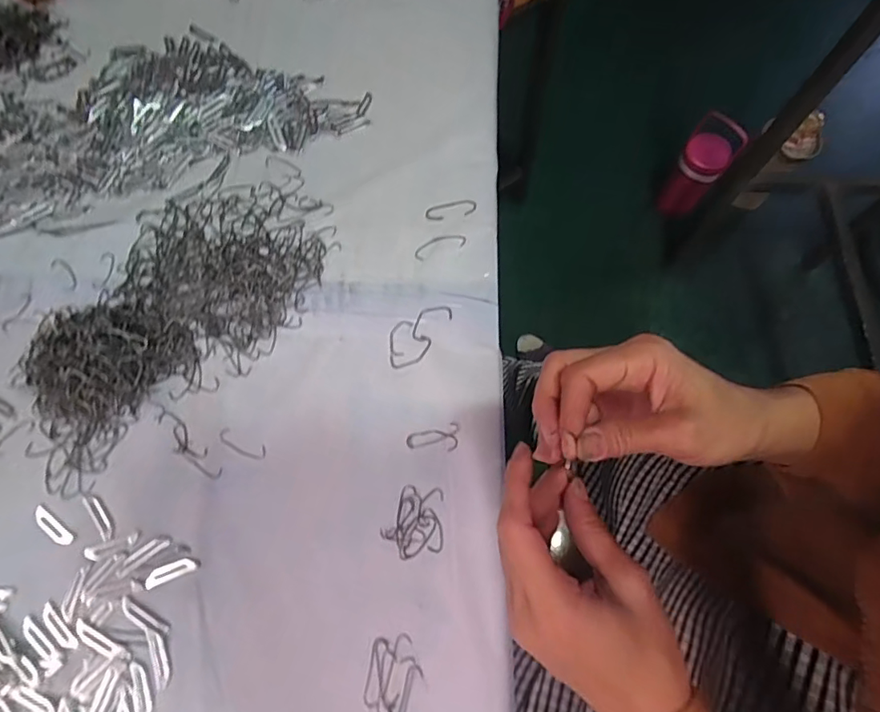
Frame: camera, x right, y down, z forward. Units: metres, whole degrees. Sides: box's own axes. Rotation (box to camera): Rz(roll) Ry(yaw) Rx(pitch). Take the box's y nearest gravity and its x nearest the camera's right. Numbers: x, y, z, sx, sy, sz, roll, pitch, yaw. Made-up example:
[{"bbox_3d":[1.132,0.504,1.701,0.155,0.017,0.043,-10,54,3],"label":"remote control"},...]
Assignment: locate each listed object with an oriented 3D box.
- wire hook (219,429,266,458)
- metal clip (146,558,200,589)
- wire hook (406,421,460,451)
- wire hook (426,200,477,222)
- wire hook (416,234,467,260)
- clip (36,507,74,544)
[{"bbox_3d":[-0.162,0.072,0.426,0.042,0.004,0.013,21,71,6],"label":"wire hook"},{"bbox_3d":[-0.201,0.162,0.391,0.040,0.004,0.013,-21,72,-9],"label":"metal clip"},{"bbox_3d":[-0.005,0.069,0.428,0.044,0.004,0.022,-13,71,-6],"label":"wire hook"},{"bbox_3d":[0.011,-0.141,0.504,0.049,0.004,0.021,-9,70,-4],"label":"wire hook"},{"bbox_3d":[0.000,-0.105,0.491,0.050,0.004,0.017,-20,71,-8],"label":"wire hook"},{"bbox_3d":[-0.300,0.132,0.403,0.040,0.004,0.012,35,73,11],"label":"clip"}]

